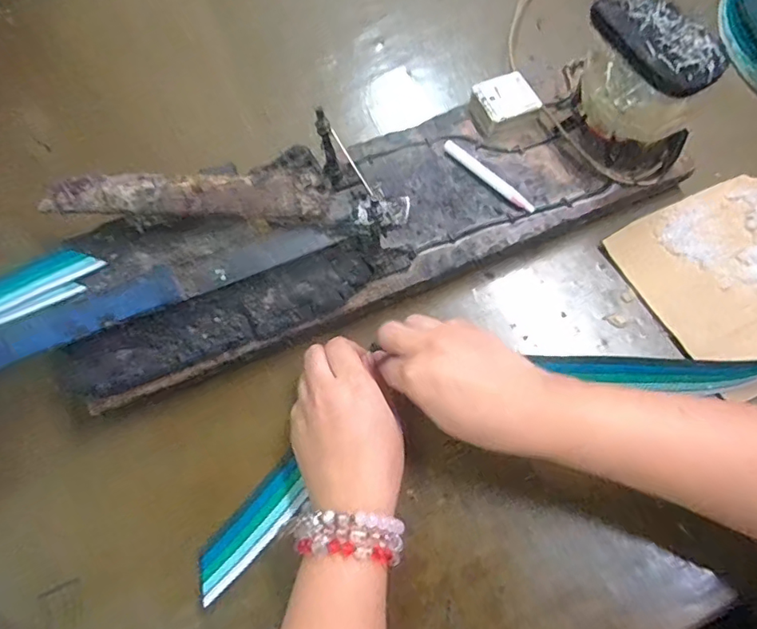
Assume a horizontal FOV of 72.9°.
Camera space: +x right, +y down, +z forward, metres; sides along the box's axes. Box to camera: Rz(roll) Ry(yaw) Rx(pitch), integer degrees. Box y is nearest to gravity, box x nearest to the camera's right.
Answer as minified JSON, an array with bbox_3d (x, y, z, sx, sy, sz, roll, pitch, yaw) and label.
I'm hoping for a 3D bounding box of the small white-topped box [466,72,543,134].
[{"bbox_3d":[0.110,-0.184,0.448,0.052,0.022,0.047,-24,66,-8],"label":"small white-topped box"}]

